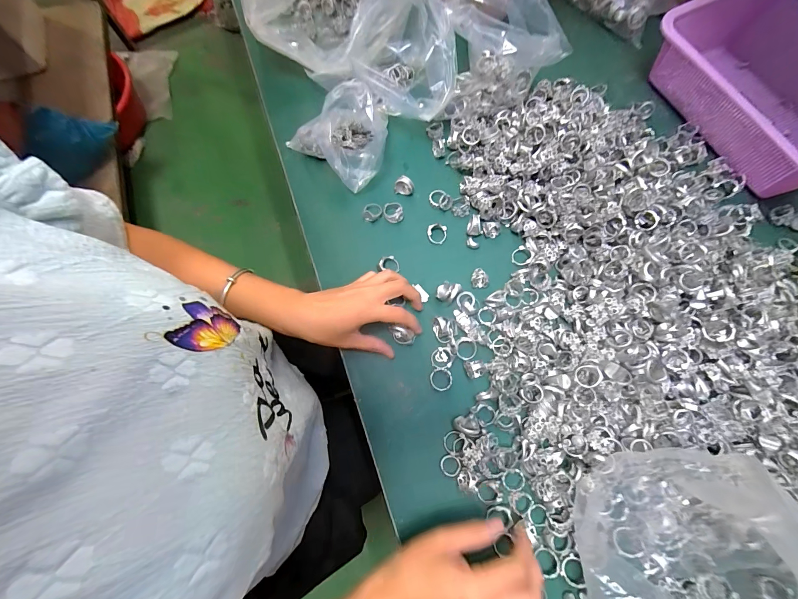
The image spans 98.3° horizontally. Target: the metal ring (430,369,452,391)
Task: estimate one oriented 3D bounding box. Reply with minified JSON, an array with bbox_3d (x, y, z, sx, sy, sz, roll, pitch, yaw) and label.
[{"bbox_3d":[0.046,0.087,0.375,0.024,0.004,0.023,0,73,0],"label":"metal ring"}]

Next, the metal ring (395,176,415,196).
[{"bbox_3d":[0.007,-0.146,0.446,0.024,0.026,0.013,6,73,2],"label":"metal ring"}]

